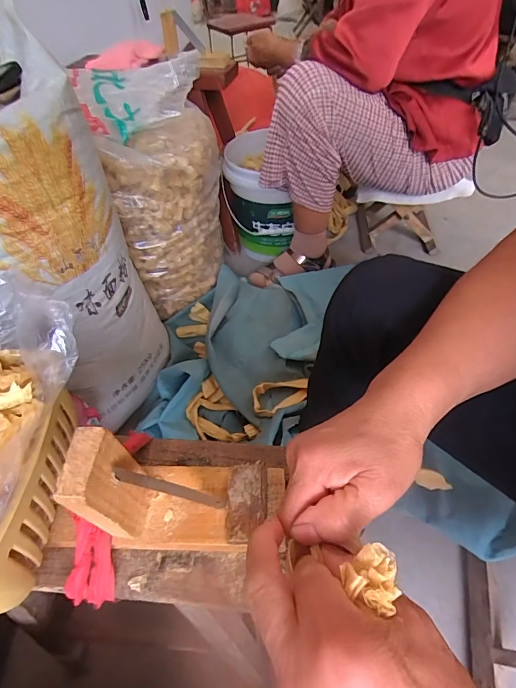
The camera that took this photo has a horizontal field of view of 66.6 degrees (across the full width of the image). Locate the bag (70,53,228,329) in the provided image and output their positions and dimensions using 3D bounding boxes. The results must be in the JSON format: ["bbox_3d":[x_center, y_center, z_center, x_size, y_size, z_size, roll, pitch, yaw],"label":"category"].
[{"bbox_3d":[-0.188,-0.319,0.832,0.230,0.399,0.242,-16,50,-11],"label":"bag"}]

